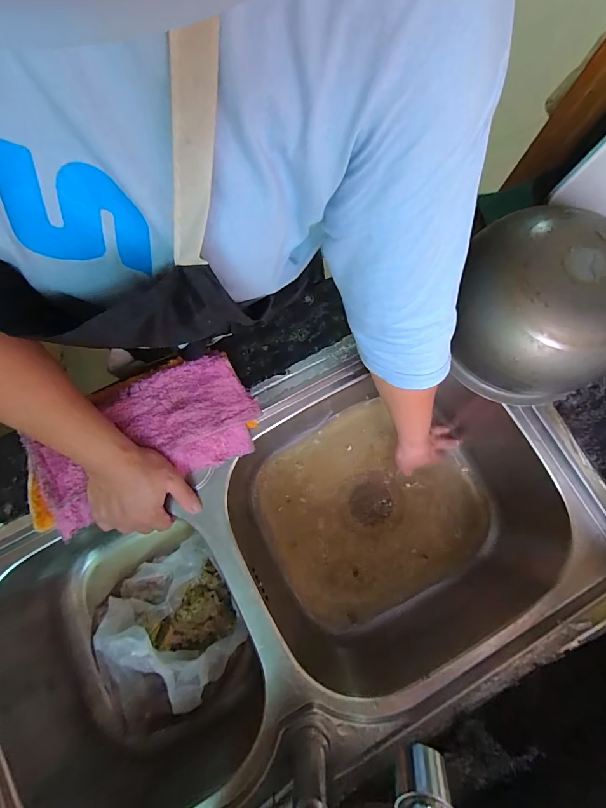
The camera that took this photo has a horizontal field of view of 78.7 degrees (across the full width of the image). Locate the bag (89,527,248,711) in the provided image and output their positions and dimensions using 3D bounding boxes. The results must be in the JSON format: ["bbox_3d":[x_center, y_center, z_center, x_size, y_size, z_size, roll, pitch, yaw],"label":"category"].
[{"bbox_3d":[-0.180,0.296,0.522,0.182,0.101,0.174,39,80,7],"label":"bag"}]

